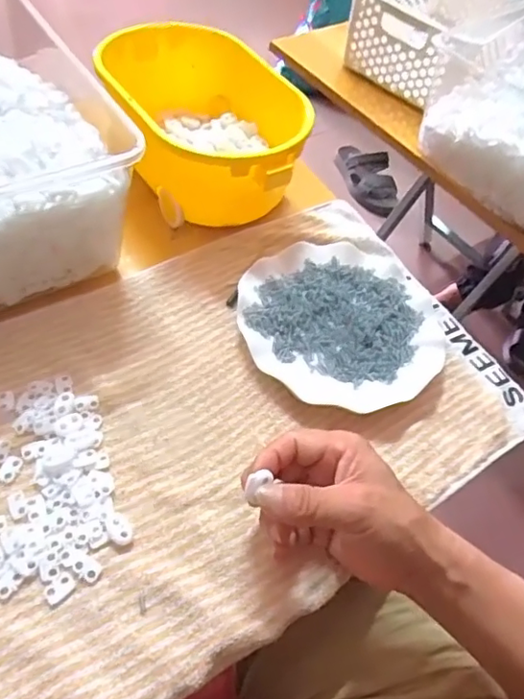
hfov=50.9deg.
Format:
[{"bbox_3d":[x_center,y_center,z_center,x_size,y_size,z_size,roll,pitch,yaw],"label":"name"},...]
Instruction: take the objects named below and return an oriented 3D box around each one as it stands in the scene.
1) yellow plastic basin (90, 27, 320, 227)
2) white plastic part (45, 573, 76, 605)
[{"bbox_3d":[-0.060,-0.224,0.573,0.149,0.120,0.238,-28,64,-27],"label":"yellow plastic basin"},{"bbox_3d":[-0.131,0.155,0.357,0.012,0.004,0.019,42,58,19],"label":"white plastic part"}]

